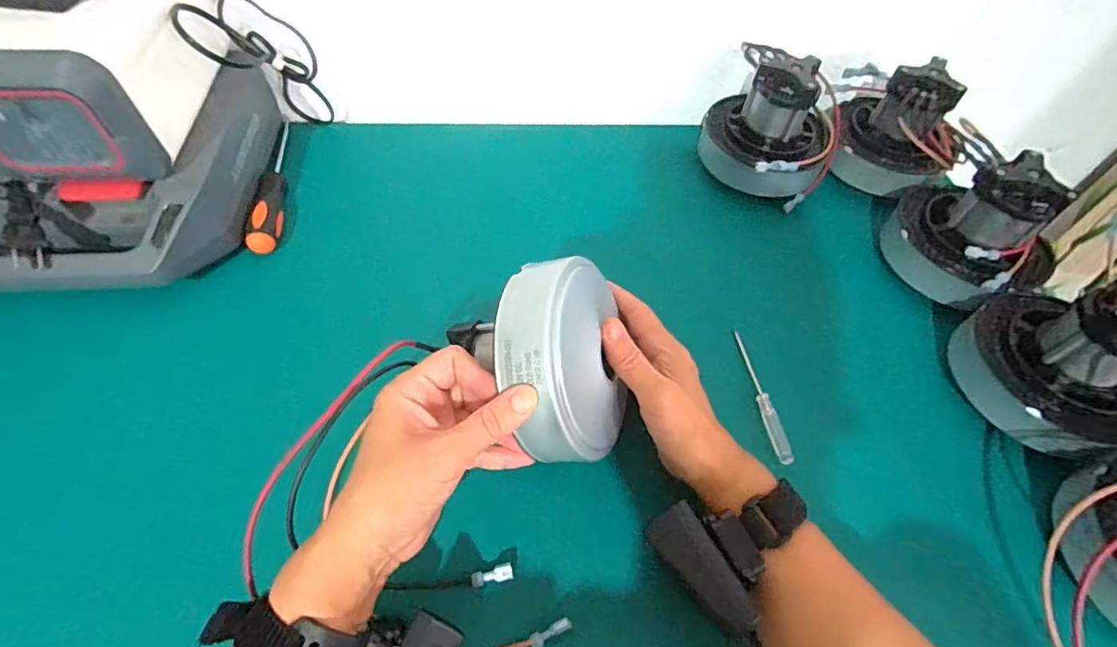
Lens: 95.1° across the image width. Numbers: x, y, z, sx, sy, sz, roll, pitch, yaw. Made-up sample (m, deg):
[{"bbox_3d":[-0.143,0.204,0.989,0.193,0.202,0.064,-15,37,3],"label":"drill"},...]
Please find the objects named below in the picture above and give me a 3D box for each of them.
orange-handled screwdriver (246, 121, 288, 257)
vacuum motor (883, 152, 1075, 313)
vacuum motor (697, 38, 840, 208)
[{"bbox_3d":[-0.268,-0.135,0.482,0.023,0.023,0.177,-6,55,-9],"label":"orange-handled screwdriver"},{"bbox_3d":[0.366,-0.086,0.443,0.108,0.103,0.124,-23,59,-19],"label":"vacuum motor"},{"bbox_3d":[0.222,-0.208,0.517,0.133,0.103,0.156,22,56,11],"label":"vacuum motor"}]

